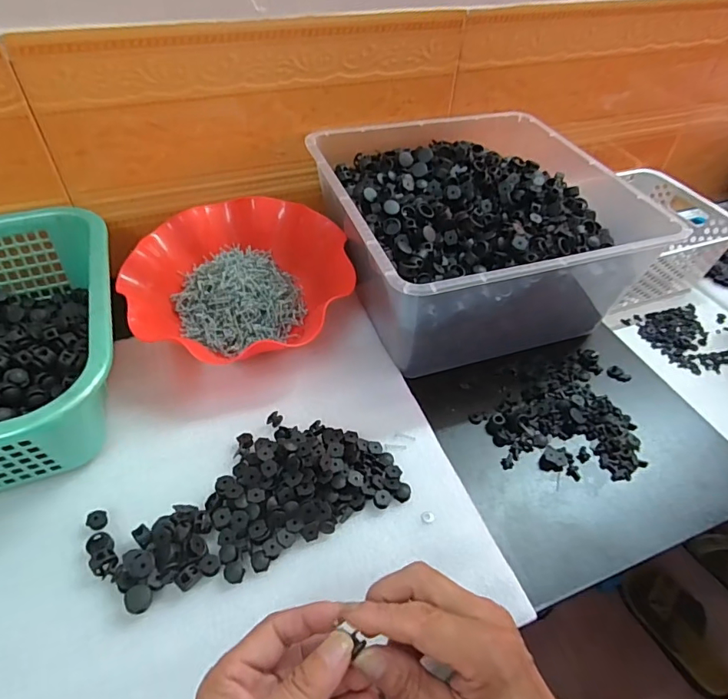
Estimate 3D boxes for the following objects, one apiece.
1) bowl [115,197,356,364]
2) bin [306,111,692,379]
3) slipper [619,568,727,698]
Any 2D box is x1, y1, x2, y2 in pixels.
[{"bbox_3d":[-0.135,-0.074,0.514,0.222,0.072,0.202,-26,56,-24],"label":"bowl"},{"bbox_3d":[0.114,-0.136,0.543,0.291,0.136,0.298,-13,51,-15],"label":"bin"},{"bbox_3d":[0.669,0.584,1.025,0.123,0.048,0.250,-18,51,-18],"label":"slipper"}]

